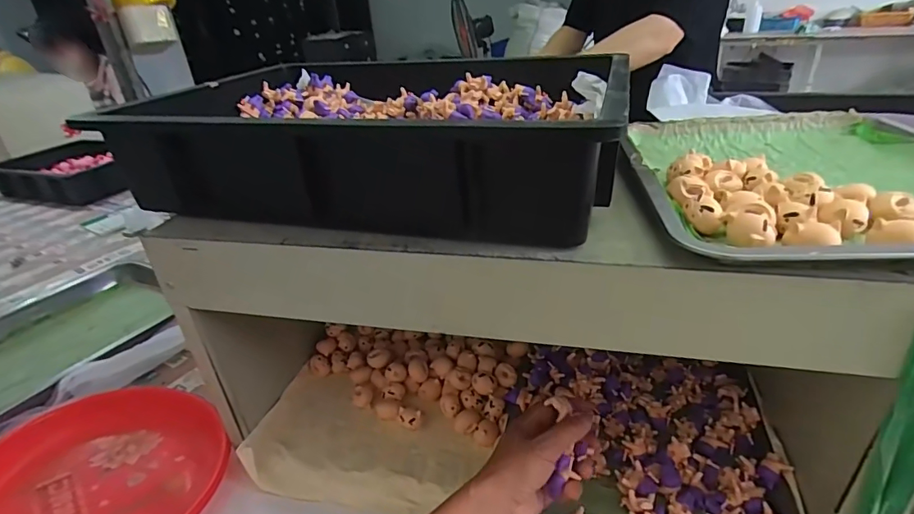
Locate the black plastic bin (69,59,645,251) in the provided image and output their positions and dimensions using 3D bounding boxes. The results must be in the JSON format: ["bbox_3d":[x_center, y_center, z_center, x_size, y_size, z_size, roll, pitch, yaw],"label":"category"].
[{"bbox_3d":[-0.072,-0.116,0.481,0.435,0.109,0.303,7,31,17],"label":"black plastic bin"}]

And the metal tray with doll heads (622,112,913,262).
[{"bbox_3d":[0.282,-0.069,0.395,0.255,0.032,0.299,2,30,9],"label":"metal tray with doll heads"}]

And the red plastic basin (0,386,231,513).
[{"bbox_3d":[-0.380,0.223,0.511,0.232,0.054,0.253,-24,36,-32],"label":"red plastic basin"}]

